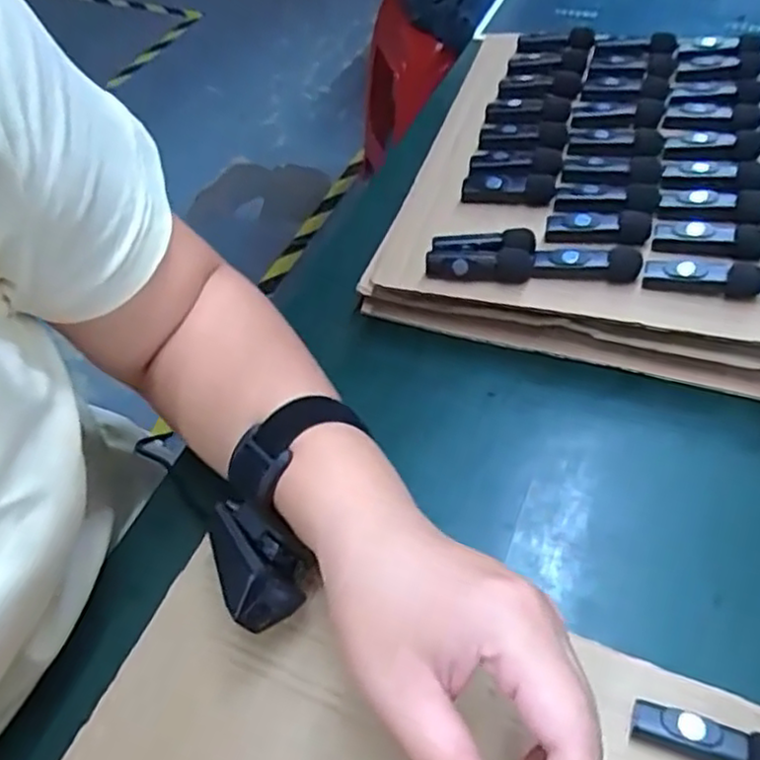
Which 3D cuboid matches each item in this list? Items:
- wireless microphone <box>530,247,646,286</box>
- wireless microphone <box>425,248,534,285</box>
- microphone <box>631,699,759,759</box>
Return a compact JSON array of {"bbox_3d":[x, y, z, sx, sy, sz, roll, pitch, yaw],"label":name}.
[{"bbox_3d":[0.126,-0.070,0.419,0.062,0.015,0.017,0,52,3],"label":"wireless microphone"},{"bbox_3d":[0.062,-0.072,0.430,0.065,0.019,0.013,6,53,8],"label":"wireless microphone"},{"bbox_3d":[0.141,0.154,0.290,0.063,0.016,0.018,17,55,15],"label":"microphone"}]

